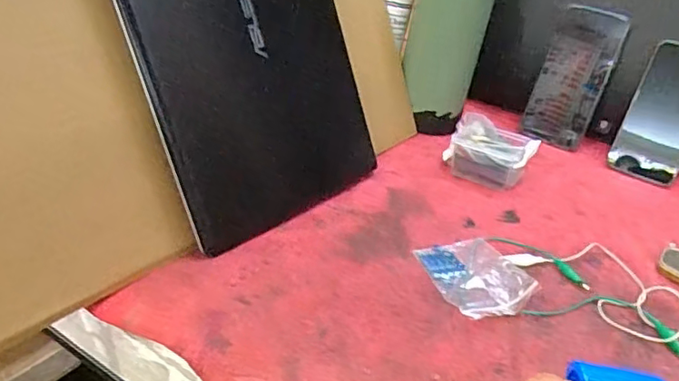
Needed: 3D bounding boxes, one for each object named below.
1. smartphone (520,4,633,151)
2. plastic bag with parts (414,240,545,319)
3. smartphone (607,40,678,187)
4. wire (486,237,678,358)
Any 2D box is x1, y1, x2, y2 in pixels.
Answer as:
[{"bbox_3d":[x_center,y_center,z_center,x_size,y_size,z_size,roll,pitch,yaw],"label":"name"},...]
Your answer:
[{"bbox_3d":[0.294,-0.143,0.733,0.079,0.171,0.007,23,17,22],"label":"smartphone"},{"bbox_3d":[0.112,0.066,0.484,0.066,0.024,0.099,-4,35,-18],"label":"plastic bag with parts"},{"bbox_3d":[0.383,-0.091,0.683,0.079,0.158,0.016,26,12,30],"label":"smartphone"},{"bbox_3d":[0.229,0.082,0.488,0.185,0.014,0.111,10,33,4],"label":"wire"}]

